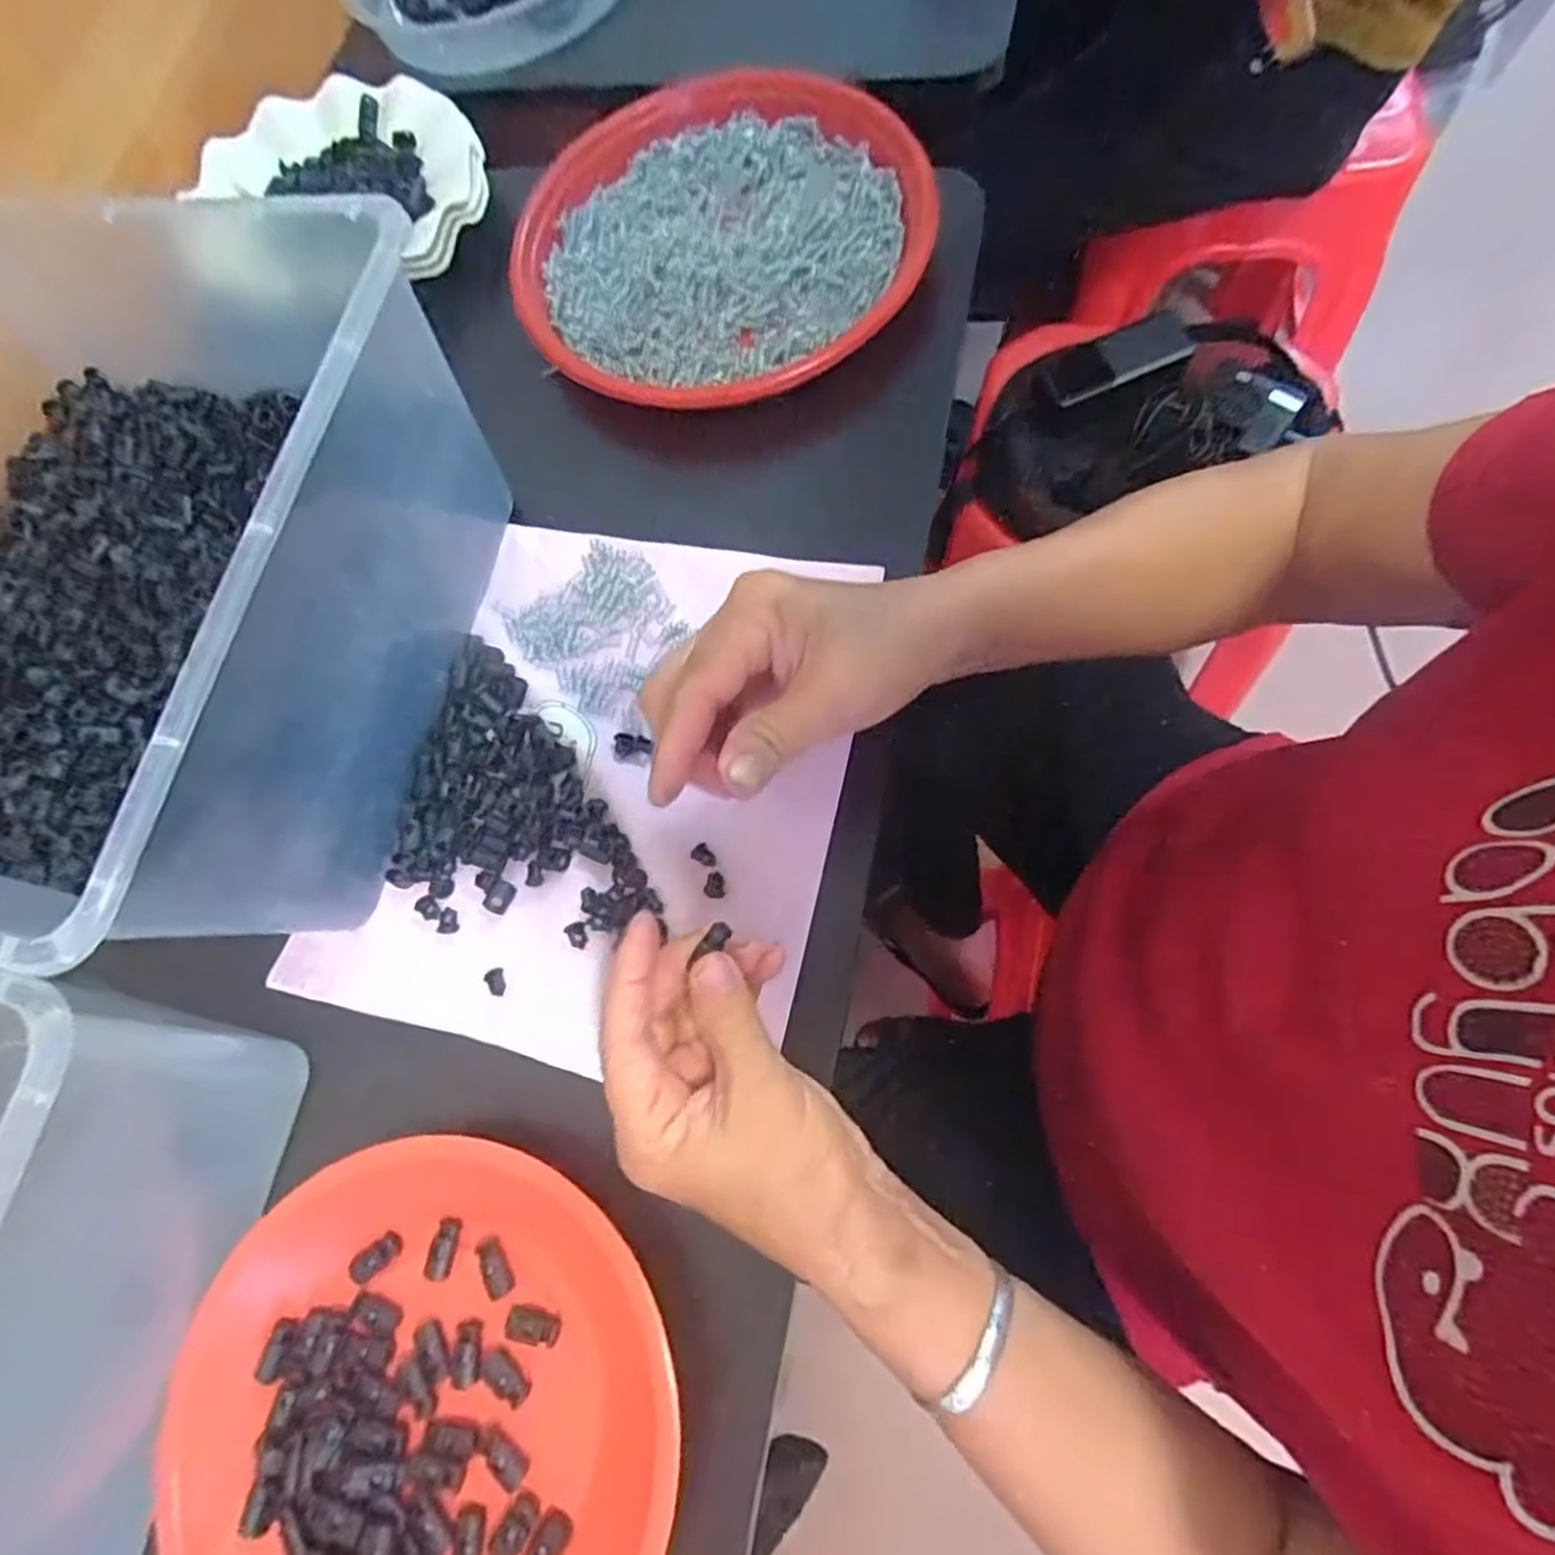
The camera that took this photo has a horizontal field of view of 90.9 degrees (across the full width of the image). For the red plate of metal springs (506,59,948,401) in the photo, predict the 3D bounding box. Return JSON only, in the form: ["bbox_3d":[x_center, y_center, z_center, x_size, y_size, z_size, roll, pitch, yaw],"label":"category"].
[{"bbox_3d":[-0.037,-0.307,0.447,0.243,0.039,0.231,17,76,13],"label":"red plate of metal springs"}]

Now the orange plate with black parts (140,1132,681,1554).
[{"bbox_3d":[-0.132,0.243,0.287,0.184,0.036,0.193,-2,72,8],"label":"orange plate with black parts"}]

